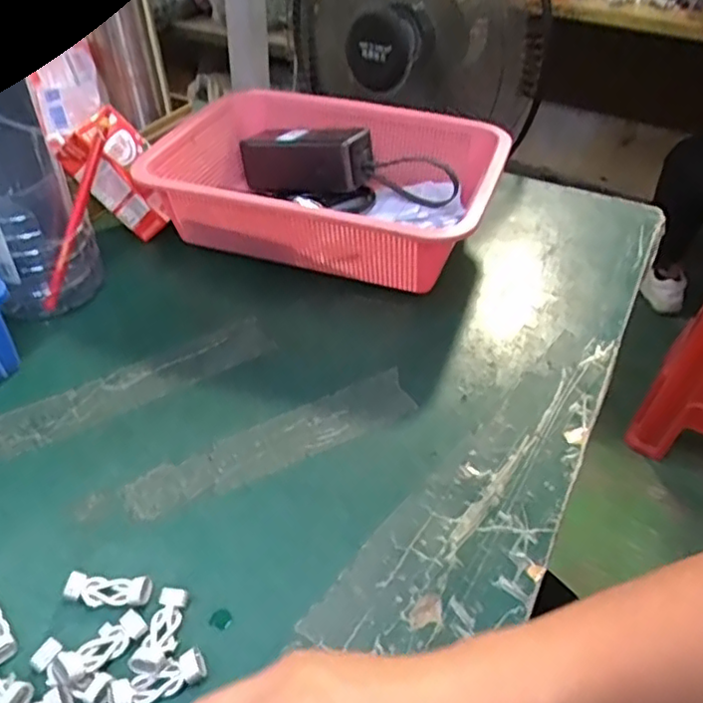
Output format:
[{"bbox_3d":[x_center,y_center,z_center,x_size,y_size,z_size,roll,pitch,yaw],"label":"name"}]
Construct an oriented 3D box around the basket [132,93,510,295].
[{"bbox_3d":[-0.013,-0.152,0.611,0.290,0.097,0.212,14,42,16],"label":"basket"}]

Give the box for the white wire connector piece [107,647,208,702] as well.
[{"bbox_3d":[-0.094,0.158,0.312,0.045,0.009,0.016,-16,43,-18],"label":"white wire connector piece"}]

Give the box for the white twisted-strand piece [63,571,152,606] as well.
[{"bbox_3d":[-0.129,0.127,0.346,0.043,0.010,0.016,1,40,2],"label":"white twisted-strand piece"}]

